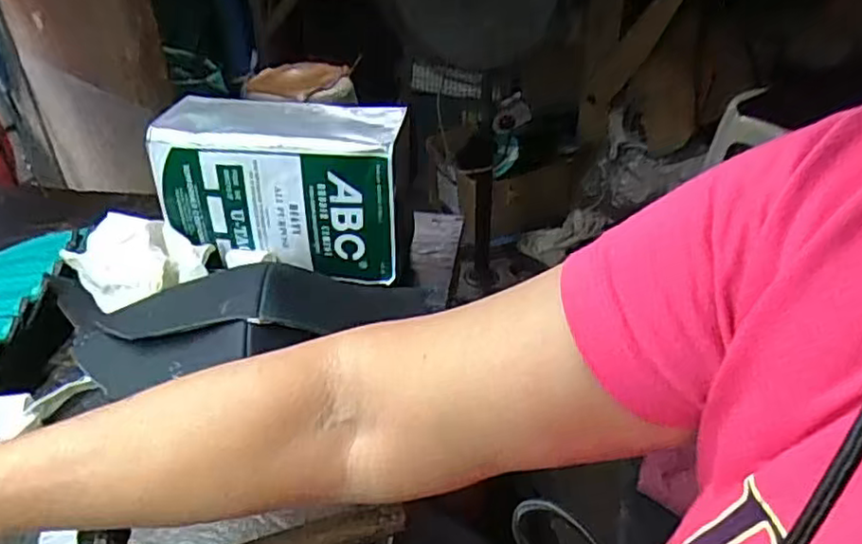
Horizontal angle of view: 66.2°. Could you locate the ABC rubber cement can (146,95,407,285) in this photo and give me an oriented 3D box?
[{"bbox_3d":[-0.140,-0.084,0.646,0.220,0.147,0.086,3,35,8],"label":"ABC rubber cement can"}]

